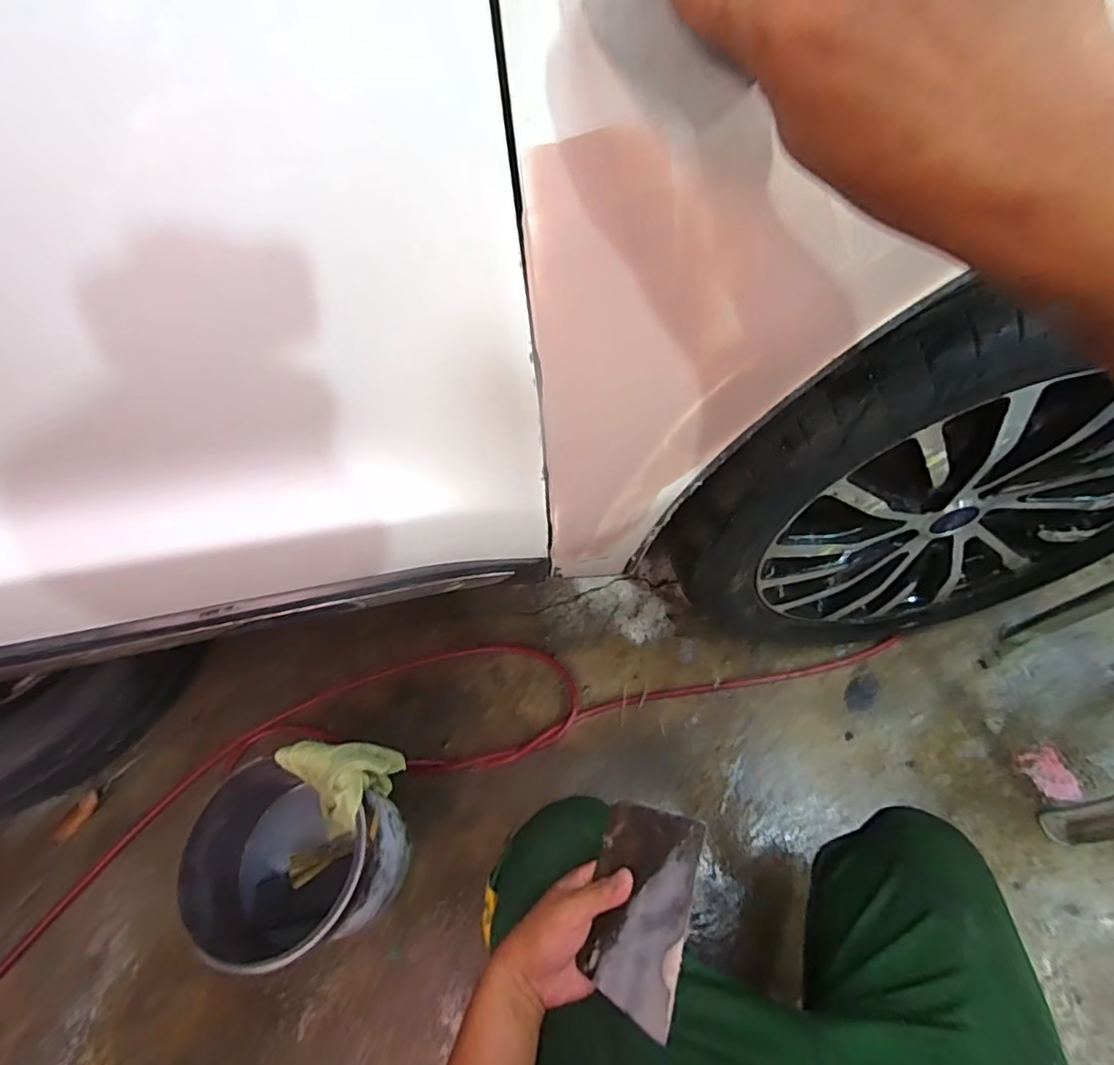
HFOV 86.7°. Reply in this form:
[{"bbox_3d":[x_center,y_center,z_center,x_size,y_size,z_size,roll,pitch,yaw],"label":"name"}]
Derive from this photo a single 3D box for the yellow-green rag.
[{"bbox_3d":[-0.280,0.354,0.807,0.107,0.207,0.113,-19,58,-8],"label":"yellow-green rag"}]

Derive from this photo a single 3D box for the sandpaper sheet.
[{"bbox_3d":[0.063,0.290,0.464,0.094,0.010,0.139,-6,60,50],"label":"sandpaper sheet"}]

